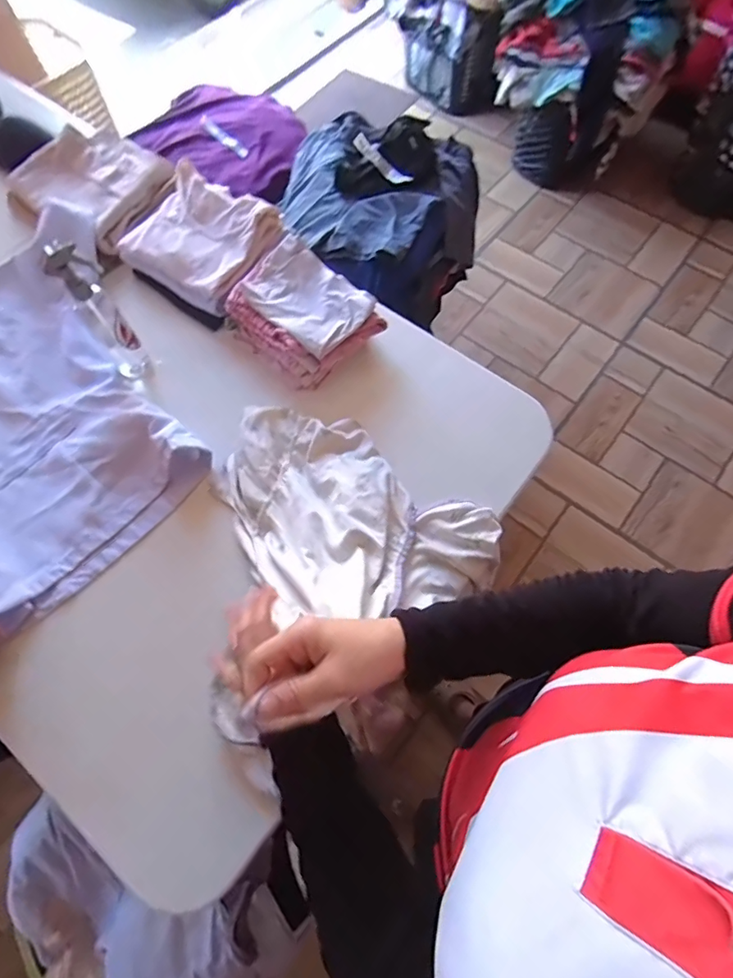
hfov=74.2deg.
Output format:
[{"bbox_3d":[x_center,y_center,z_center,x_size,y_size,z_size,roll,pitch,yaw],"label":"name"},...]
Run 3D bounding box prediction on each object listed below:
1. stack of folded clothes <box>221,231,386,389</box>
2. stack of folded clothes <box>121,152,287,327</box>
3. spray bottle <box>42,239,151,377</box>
[{"bbox_3d":[-0.094,-0.253,0.704,0.190,0.066,0.151,42,74,16],"label":"stack of folded clothes"},{"bbox_3d":[-0.261,-0.389,0.755,0.218,0.079,0.191,33,72,13],"label":"stack of folded clothes"},{"bbox_3d":[-0.345,-0.226,0.640,0.047,0.208,0.049,-35,71,-12],"label":"spray bottle"}]

